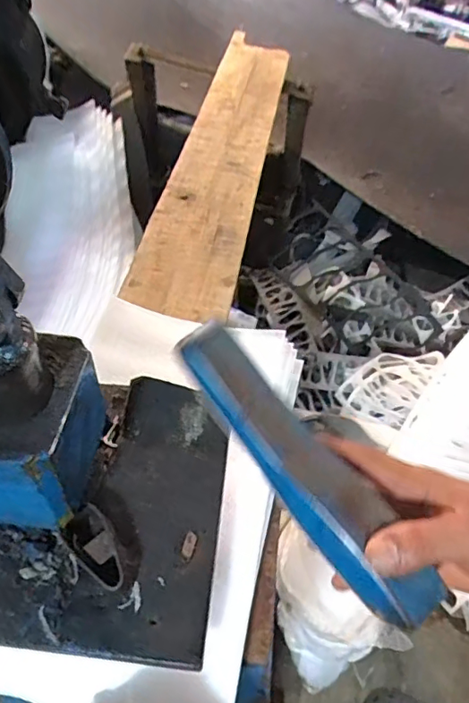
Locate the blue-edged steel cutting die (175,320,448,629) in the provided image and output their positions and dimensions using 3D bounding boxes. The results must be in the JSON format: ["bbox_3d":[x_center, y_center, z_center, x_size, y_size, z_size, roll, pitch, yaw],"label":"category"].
[{"bbox_3d":[0.040,0.069,0.327,0.046,0.040,0.207,-32,70,-25],"label":"blue-edged steel cutting die"}]

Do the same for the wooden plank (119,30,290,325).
[{"bbox_3d":[-0.013,-0.468,1.181,0.178,0.032,1.144,7,49,5],"label":"wooden plank"}]

